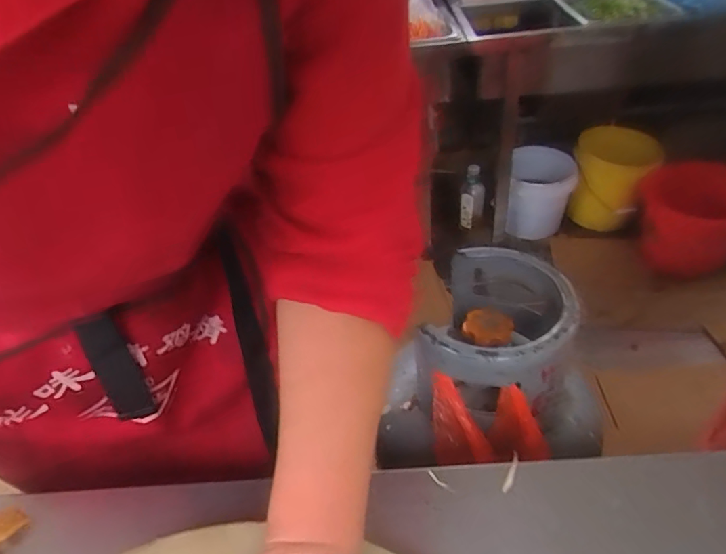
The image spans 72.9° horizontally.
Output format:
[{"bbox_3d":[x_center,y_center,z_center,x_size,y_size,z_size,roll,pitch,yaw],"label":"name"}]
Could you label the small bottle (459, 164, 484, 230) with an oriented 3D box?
[{"bbox_3d":[0.377,-0.279,1.705,0.077,0.215,0.073,3,42,12],"label":"small bottle"}]

